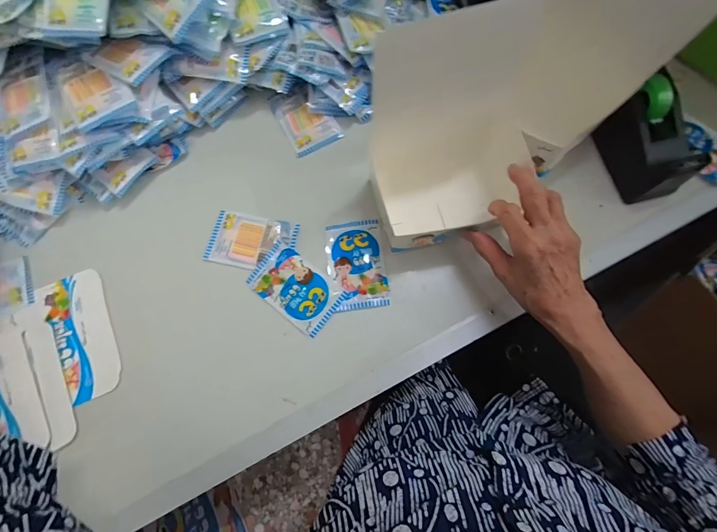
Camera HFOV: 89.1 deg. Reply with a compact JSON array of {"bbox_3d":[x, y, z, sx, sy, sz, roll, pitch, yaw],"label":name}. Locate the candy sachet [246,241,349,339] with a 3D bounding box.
[{"bbox_3d":[-0.071,0.024,0.412,0.103,0.005,0.060,39,79,12],"label":"candy sachet"}]

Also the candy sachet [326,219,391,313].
[{"bbox_3d":[-0.002,-0.002,0.419,0.063,0.008,0.101,-8,74,0],"label":"candy sachet"}]

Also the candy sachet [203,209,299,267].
[{"bbox_3d":[-0.125,-0.029,0.430,0.100,0.005,0.064,10,75,5],"label":"candy sachet"}]

